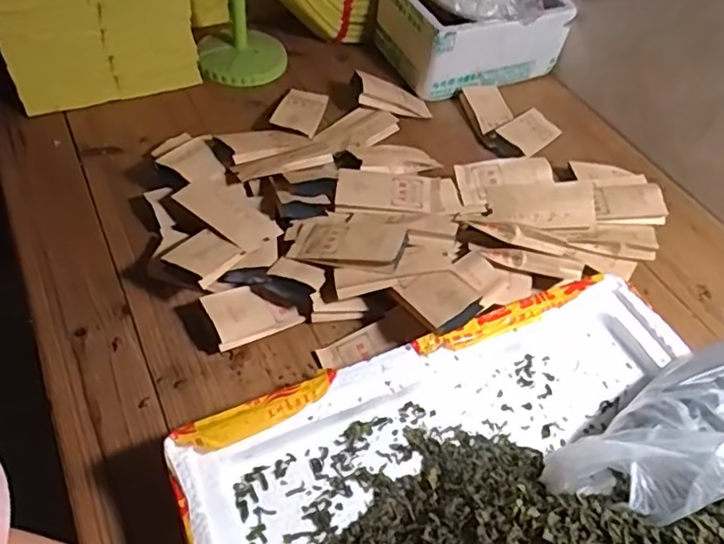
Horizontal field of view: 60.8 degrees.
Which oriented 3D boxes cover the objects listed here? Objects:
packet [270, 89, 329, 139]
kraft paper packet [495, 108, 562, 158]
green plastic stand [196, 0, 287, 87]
[{"bbox_3d":[-0.079,-0.211,0.802,0.054,0.011,0.101,19,42,-4],"label":"packet"},{"bbox_3d":[0.222,-0.185,0.821,0.056,0.009,0.102,47,52,5],"label":"kraft paper packet"},{"bbox_3d":[-0.163,-0.387,0.779,0.113,0.250,0.115,-8,53,-11],"label":"green plastic stand"}]

